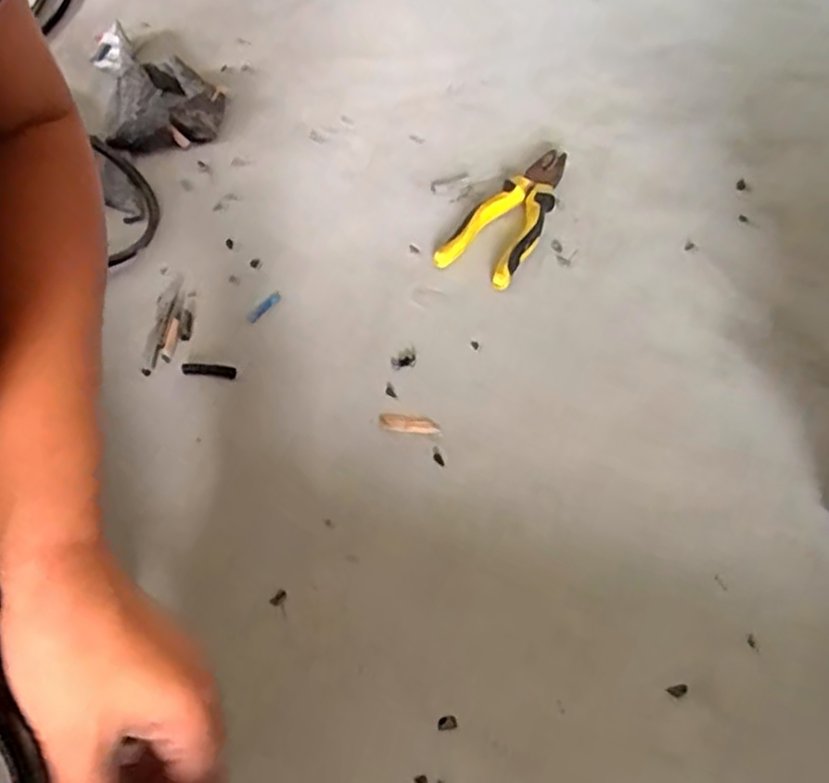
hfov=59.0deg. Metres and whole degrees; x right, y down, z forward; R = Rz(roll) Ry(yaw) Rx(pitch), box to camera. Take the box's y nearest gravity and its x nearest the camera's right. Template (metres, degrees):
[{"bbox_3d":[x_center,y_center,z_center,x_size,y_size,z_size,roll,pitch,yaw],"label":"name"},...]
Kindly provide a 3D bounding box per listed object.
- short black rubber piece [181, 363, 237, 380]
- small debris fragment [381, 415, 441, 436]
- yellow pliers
[{"bbox_3d":[-0.158,-0.017,0.562,0.043,0.004,0.011,7,51,6],"label":"short black rubber piece"},{"bbox_3d":[-0.004,0.024,0.527,0.043,0.004,0.011,7,51,6],"label":"small debris fragment"},{"bbox_3d":[0.095,-0.167,0.670,0.069,0.029,0.186,23,54,19],"label":"yellow pliers"}]

